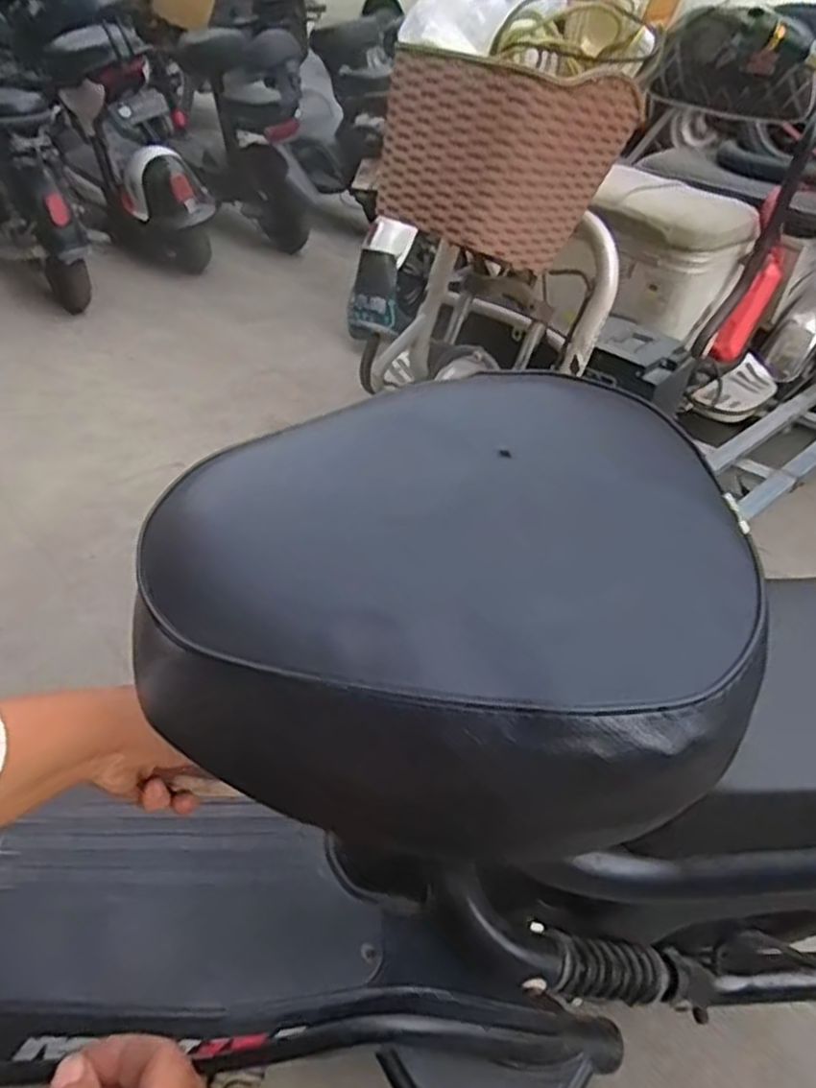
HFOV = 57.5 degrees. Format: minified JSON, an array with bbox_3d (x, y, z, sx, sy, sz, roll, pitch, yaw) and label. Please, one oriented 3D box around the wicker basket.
[{"bbox_3d":[0.139,-0.568,1.093,0.282,0.233,0.232,-20,45,-30],"label":"wicker basket"}]

